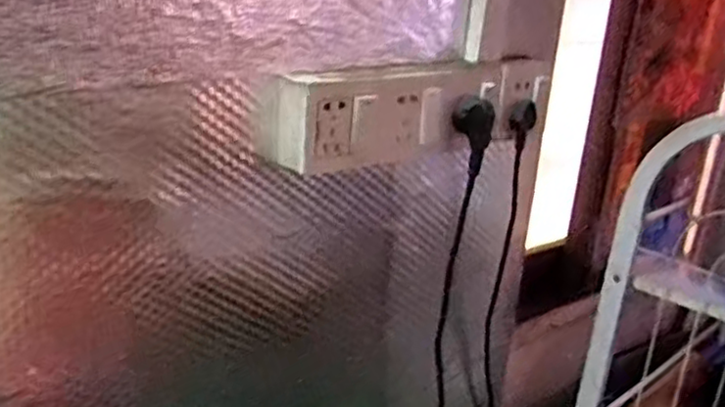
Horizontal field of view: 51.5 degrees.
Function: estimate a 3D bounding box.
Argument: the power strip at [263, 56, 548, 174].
[{"bbox_3d":[0.068,-0.100,0.779,0.372,0.087,0.074,-13,26,-43],"label":"power strip"}]

